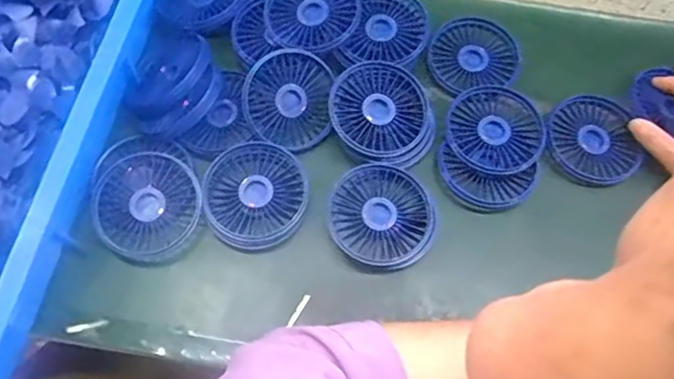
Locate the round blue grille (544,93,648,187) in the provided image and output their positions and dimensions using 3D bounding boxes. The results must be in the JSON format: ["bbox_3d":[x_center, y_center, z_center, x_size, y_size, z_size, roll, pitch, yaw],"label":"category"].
[{"bbox_3d":[0.245,-0.049,0.562,0.088,0.016,0.091,1,66,-1],"label":"round blue grille"}]

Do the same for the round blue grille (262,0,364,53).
[{"bbox_3d":[-0.024,-0.169,0.556,0.086,0.015,0.089,1,66,-1],"label":"round blue grille"}]

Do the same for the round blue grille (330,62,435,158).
[{"bbox_3d":[0.038,-0.072,0.547,0.090,0.012,0.090,3,74,-11],"label":"round blue grille"}]

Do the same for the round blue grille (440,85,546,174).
[{"bbox_3d":[0.147,-0.057,0.553,0.089,0.007,0.088,1,66,-1],"label":"round blue grille"}]

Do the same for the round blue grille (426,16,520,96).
[{"bbox_3d":[0.135,-0.136,0.597,0.091,0.014,0.079,-12,67,-7],"label":"round blue grille"}]

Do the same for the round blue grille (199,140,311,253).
[{"bbox_3d":[-0.073,0.004,0.523,0.090,0.016,0.092,1,66,-1],"label":"round blue grille"}]

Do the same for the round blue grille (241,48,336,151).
[{"bbox_3d":[-0.045,-0.082,0.544,0.079,0.024,0.087,2,94,-9],"label":"round blue grille"}]

